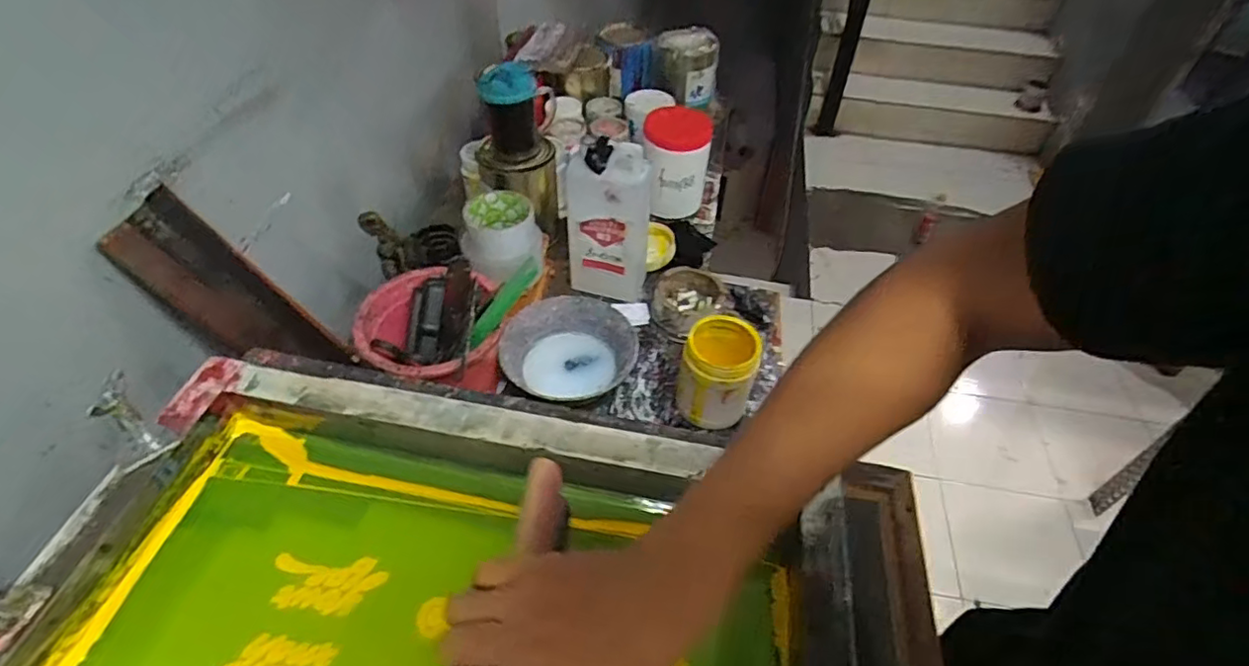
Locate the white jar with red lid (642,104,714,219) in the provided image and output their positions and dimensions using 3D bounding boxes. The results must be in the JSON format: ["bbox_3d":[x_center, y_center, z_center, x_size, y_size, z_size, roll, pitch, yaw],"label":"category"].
[{"bbox_3d":[0.077,-0.267,0.957,0.102,0.139,0.098,0,47,-2],"label":"white jar with red lid"}]

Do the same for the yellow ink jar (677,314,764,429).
[{"bbox_3d":[0.105,0.049,0.691,0.081,0.111,0.089,1,47,-1],"label":"yellow ink jar"}]

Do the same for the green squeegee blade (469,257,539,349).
[{"bbox_3d":[-0.115,-0.028,0.583,0.017,0.113,0.010,17,36,-42],"label":"green squeegee blade"}]

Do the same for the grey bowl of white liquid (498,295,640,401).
[{"bbox_3d":[-0.065,0.025,0.739,0.153,0.062,0.143,1,47,-1],"label":"grey bowl of white liquid"}]

